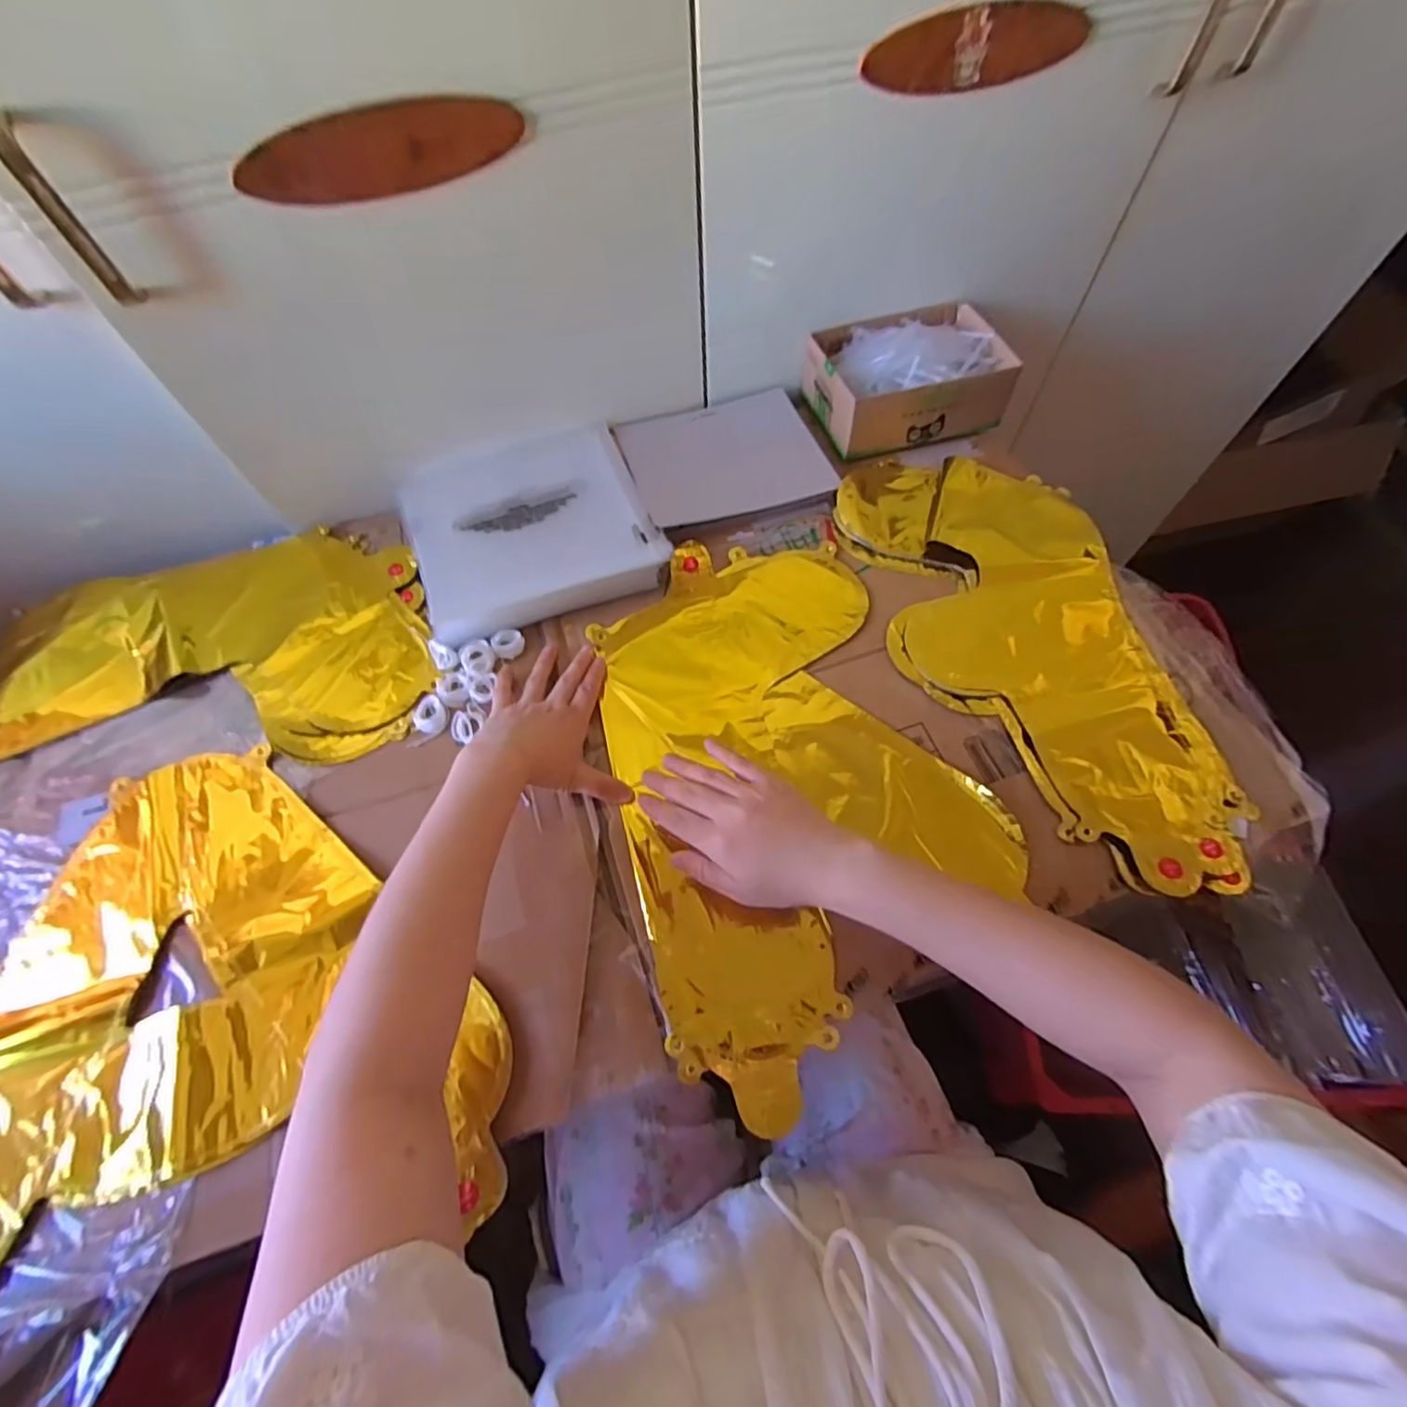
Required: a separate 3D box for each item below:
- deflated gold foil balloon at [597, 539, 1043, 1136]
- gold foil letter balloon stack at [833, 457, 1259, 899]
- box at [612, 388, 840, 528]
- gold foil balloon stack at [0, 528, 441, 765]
[{"bbox_3d":[0.062,0.054,0.496,0.275,0.020,0.414,-19,64,-8],"label":"deflated gold foil balloon"},{"bbox_3d":[0.278,-0.059,0.533,0.223,0.016,0.436,-9,63,-3],"label":"gold foil letter balloon stack"},{"bbox_3d":[0.020,-0.261,0.648,0.195,0.012,0.151,-13,63,-5],"label":"box"},{"bbox_3d":[-0.444,-0.054,0.560,0.411,0.024,0.235,-3,63,0],"label":"gold foil balloon stack"}]

